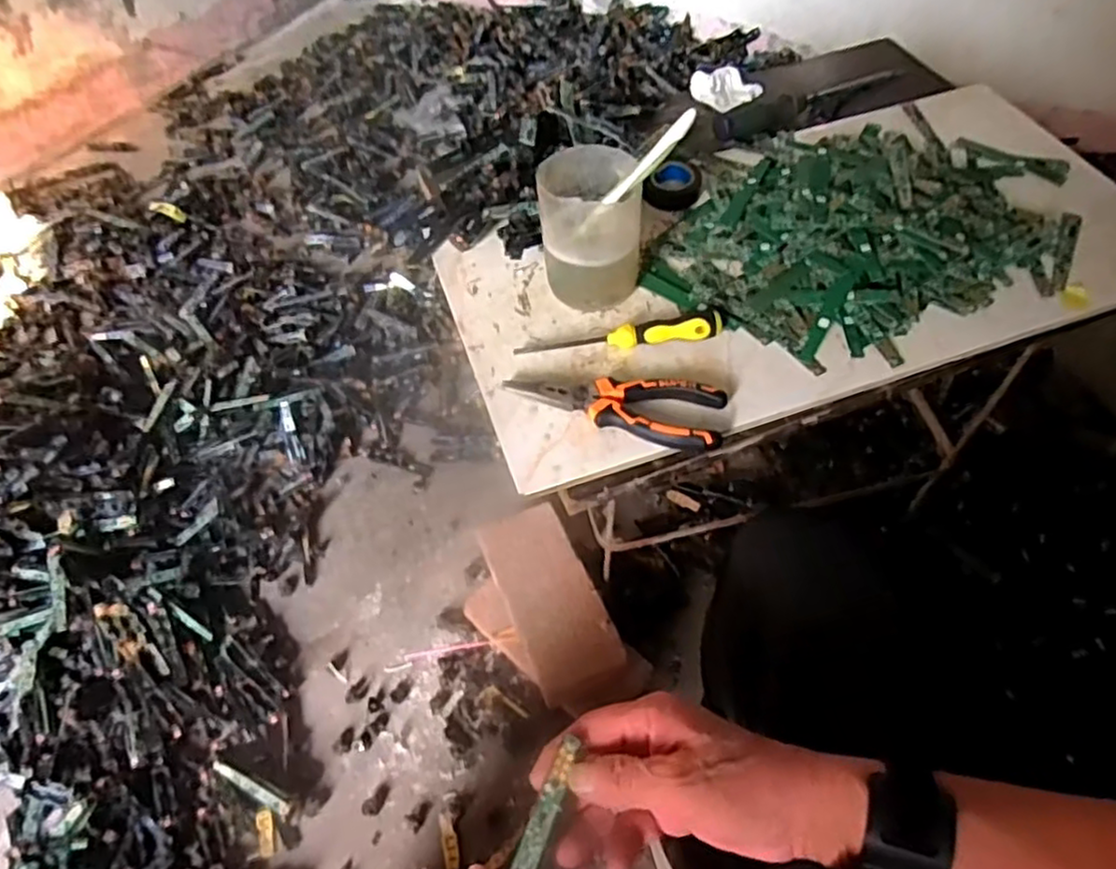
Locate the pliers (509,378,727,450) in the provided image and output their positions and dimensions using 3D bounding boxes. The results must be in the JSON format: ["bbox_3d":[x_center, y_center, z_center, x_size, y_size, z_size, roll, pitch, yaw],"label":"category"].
[{"bbox_3d":[0.042,-0.019,0.514,0.152,0.019,0.054,6,55,7],"label":"pliers"}]

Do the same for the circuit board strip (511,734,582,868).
[{"bbox_3d":[-0.008,0.198,0.362,0.014,0.007,0.077,21,82,13],"label":"circuit board strip"}]

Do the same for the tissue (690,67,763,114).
[{"bbox_3d":[0.178,-0.369,0.754,0.063,0.019,0.055,-28,58,-17],"label":"tissue"}]

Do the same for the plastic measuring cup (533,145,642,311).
[{"bbox_3d":[0.024,-0.157,0.559,0.075,0.103,0.075,-1,54,2],"label":"plastic measuring cup"}]

